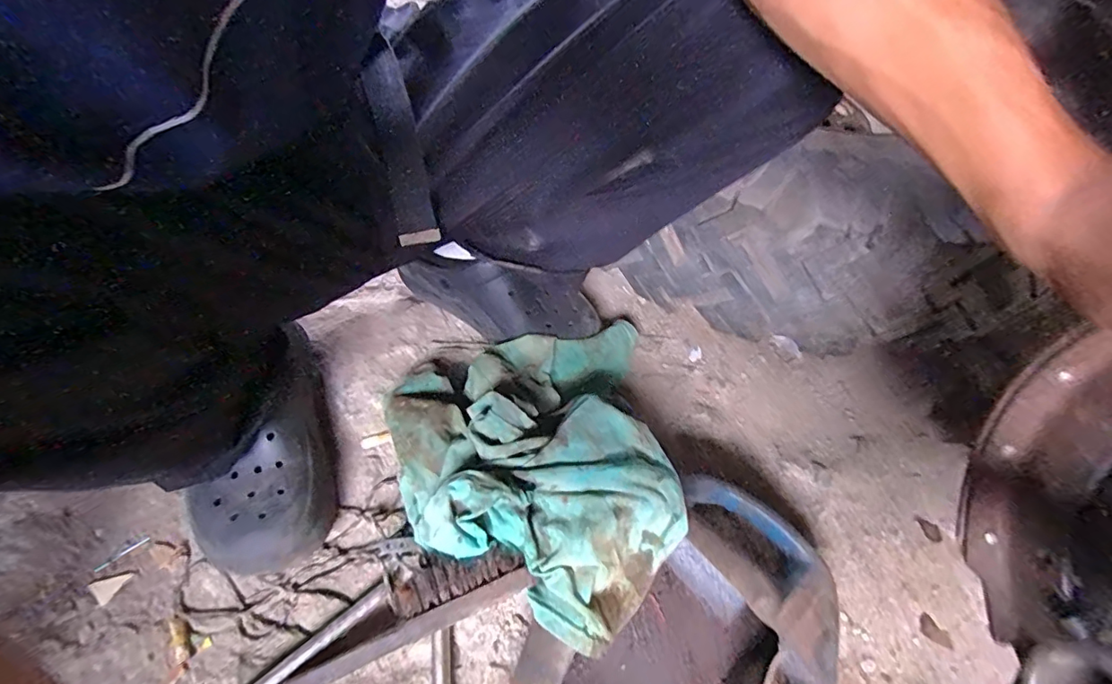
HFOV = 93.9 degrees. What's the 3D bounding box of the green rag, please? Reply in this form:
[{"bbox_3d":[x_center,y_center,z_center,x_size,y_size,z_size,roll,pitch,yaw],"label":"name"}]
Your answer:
[{"bbox_3d":[-0.025,0.115,0.492,0.255,0.111,0.302,-4,59,-7],"label":"green rag"}]

